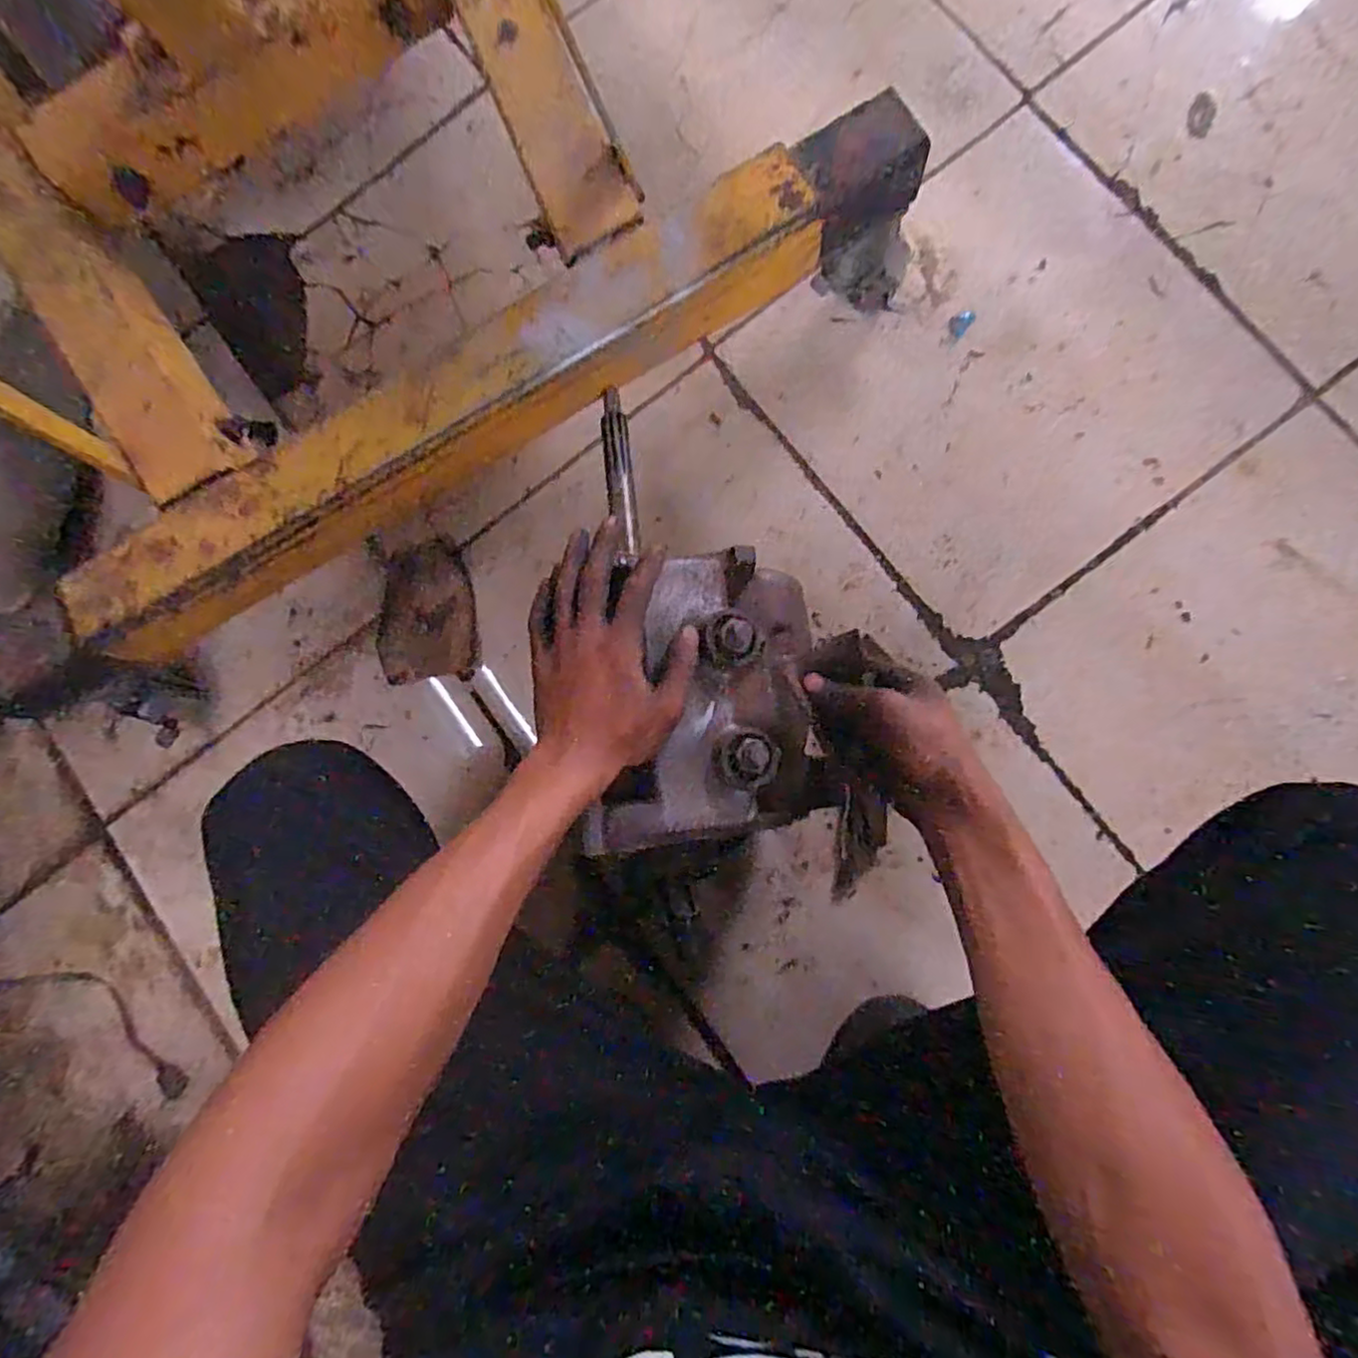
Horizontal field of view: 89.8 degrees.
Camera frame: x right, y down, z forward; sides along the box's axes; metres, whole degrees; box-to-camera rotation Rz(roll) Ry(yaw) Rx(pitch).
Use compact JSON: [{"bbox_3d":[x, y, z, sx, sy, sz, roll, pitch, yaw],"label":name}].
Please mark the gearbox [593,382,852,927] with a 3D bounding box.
[{"bbox_3d":[0.023,-0.040,0.502,0.159,0.115,0.385,-4,84,6],"label":"gearbox"}]

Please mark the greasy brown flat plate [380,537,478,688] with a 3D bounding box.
[{"bbox_3d":[-0.262,-0.069,0.704,0.099,0.012,0.138,-3,84,6],"label":"greasy brown flat plate"}]

